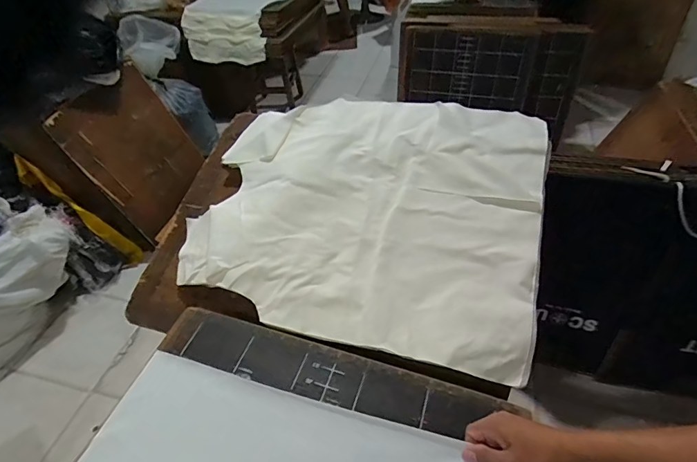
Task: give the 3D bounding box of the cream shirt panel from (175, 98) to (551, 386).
[{"bbox_3d":[0.024,-0.052,0.876,0.720,0.052,0.560,10,66,13],"label":"cream shirt panel"}]

